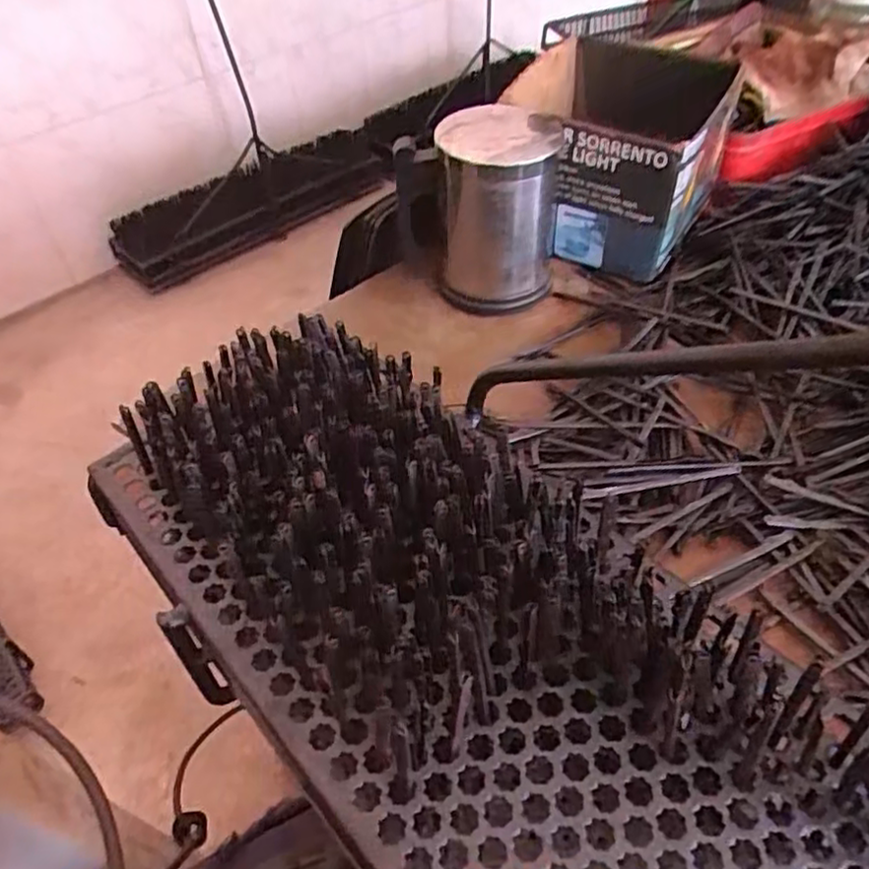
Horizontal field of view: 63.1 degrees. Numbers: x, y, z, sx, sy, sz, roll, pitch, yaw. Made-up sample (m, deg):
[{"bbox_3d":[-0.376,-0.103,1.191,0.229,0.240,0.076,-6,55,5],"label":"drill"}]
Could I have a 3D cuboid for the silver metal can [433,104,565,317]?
[{"bbox_3d":[0.044,-0.157,0.493,0.083,0.111,0.091,0,48,1],"label":"silver metal can"}]

